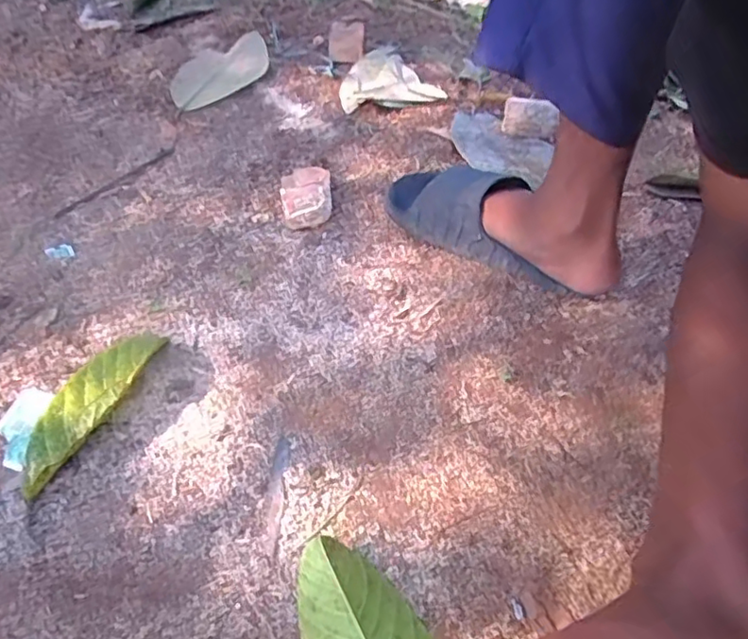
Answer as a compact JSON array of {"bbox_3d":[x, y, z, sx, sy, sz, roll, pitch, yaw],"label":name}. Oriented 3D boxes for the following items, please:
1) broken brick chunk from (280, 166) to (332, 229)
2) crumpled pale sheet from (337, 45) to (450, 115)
[{"bbox_3d":[-0.087,-0.158,0.774,0.062,0.019,0.113,-3,48,-5],"label":"broken brick chunk"},{"bbox_3d":[0.009,-0.404,1.013,0.168,0.009,0.174,-14,50,-15],"label":"crumpled pale sheet"}]

